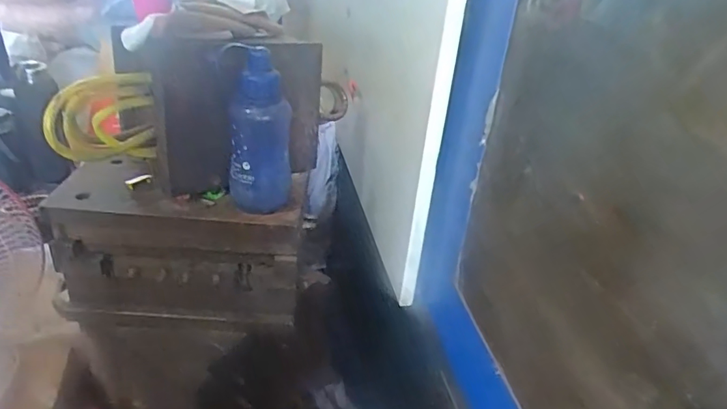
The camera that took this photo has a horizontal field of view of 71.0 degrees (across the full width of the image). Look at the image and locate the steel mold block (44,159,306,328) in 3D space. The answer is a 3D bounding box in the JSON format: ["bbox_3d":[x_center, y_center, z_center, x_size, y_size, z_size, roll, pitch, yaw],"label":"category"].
[{"bbox_3d":[-0.297,0.075,0.866,0.384,0.234,0.141,5,30,-1],"label":"steel mold block"}]

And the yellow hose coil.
[{"bbox_3d":[-0.369,-0.116,0.722,0.140,0.130,0.061,-21,39,-37],"label":"yellow hose coil"}]

